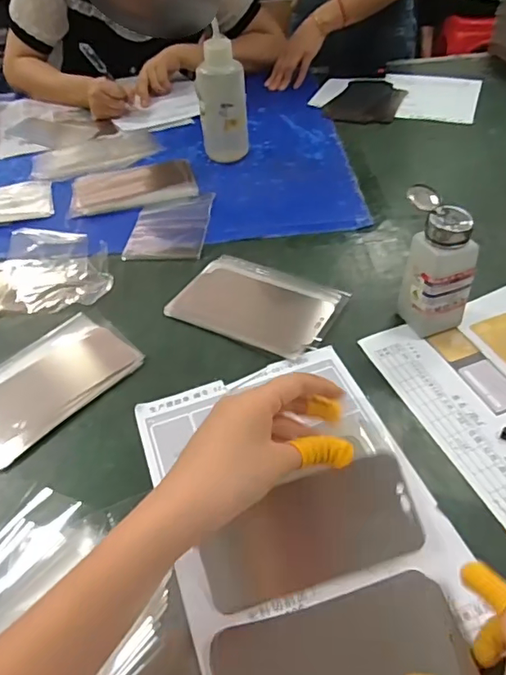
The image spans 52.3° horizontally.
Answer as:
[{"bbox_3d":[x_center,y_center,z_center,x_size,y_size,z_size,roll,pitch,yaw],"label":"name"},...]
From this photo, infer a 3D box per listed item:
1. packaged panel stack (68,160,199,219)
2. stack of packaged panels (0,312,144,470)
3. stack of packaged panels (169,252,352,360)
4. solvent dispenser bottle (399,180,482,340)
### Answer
[{"bbox_3d":[-0.181,-0.229,0.781,0.183,0.010,0.102,-13,46,-7],"label":"packaged panel stack"},{"bbox_3d":[-0.211,0.040,0.516,0.120,0.016,0.173,32,57,30],"label":"stack of packaged panels"},{"bbox_3d":[0.004,-0.040,0.587,0.177,0.005,0.126,21,52,23],"label":"stack of packaged panels"},{"bbox_3d":[0.180,-0.073,0.516,0.051,0.137,0.069,-16,47,-10],"label":"solvent dispenser bottle"}]

